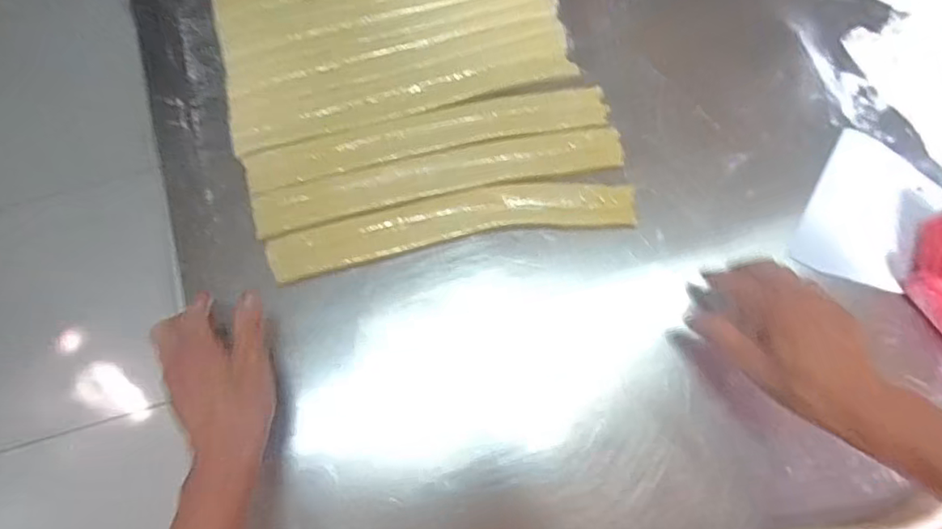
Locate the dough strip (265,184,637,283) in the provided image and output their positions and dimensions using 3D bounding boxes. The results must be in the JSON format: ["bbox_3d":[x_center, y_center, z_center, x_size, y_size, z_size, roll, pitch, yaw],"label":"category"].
[{"bbox_3d":[-0.015,-0.038,0.496,0.328,0.009,0.053,-10,72,-3],"label":"dough strip"}]

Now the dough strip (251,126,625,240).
[{"bbox_3d":[-0.030,-0.083,0.509,0.345,0.007,0.049,-12,72,-4],"label":"dough strip"}]

